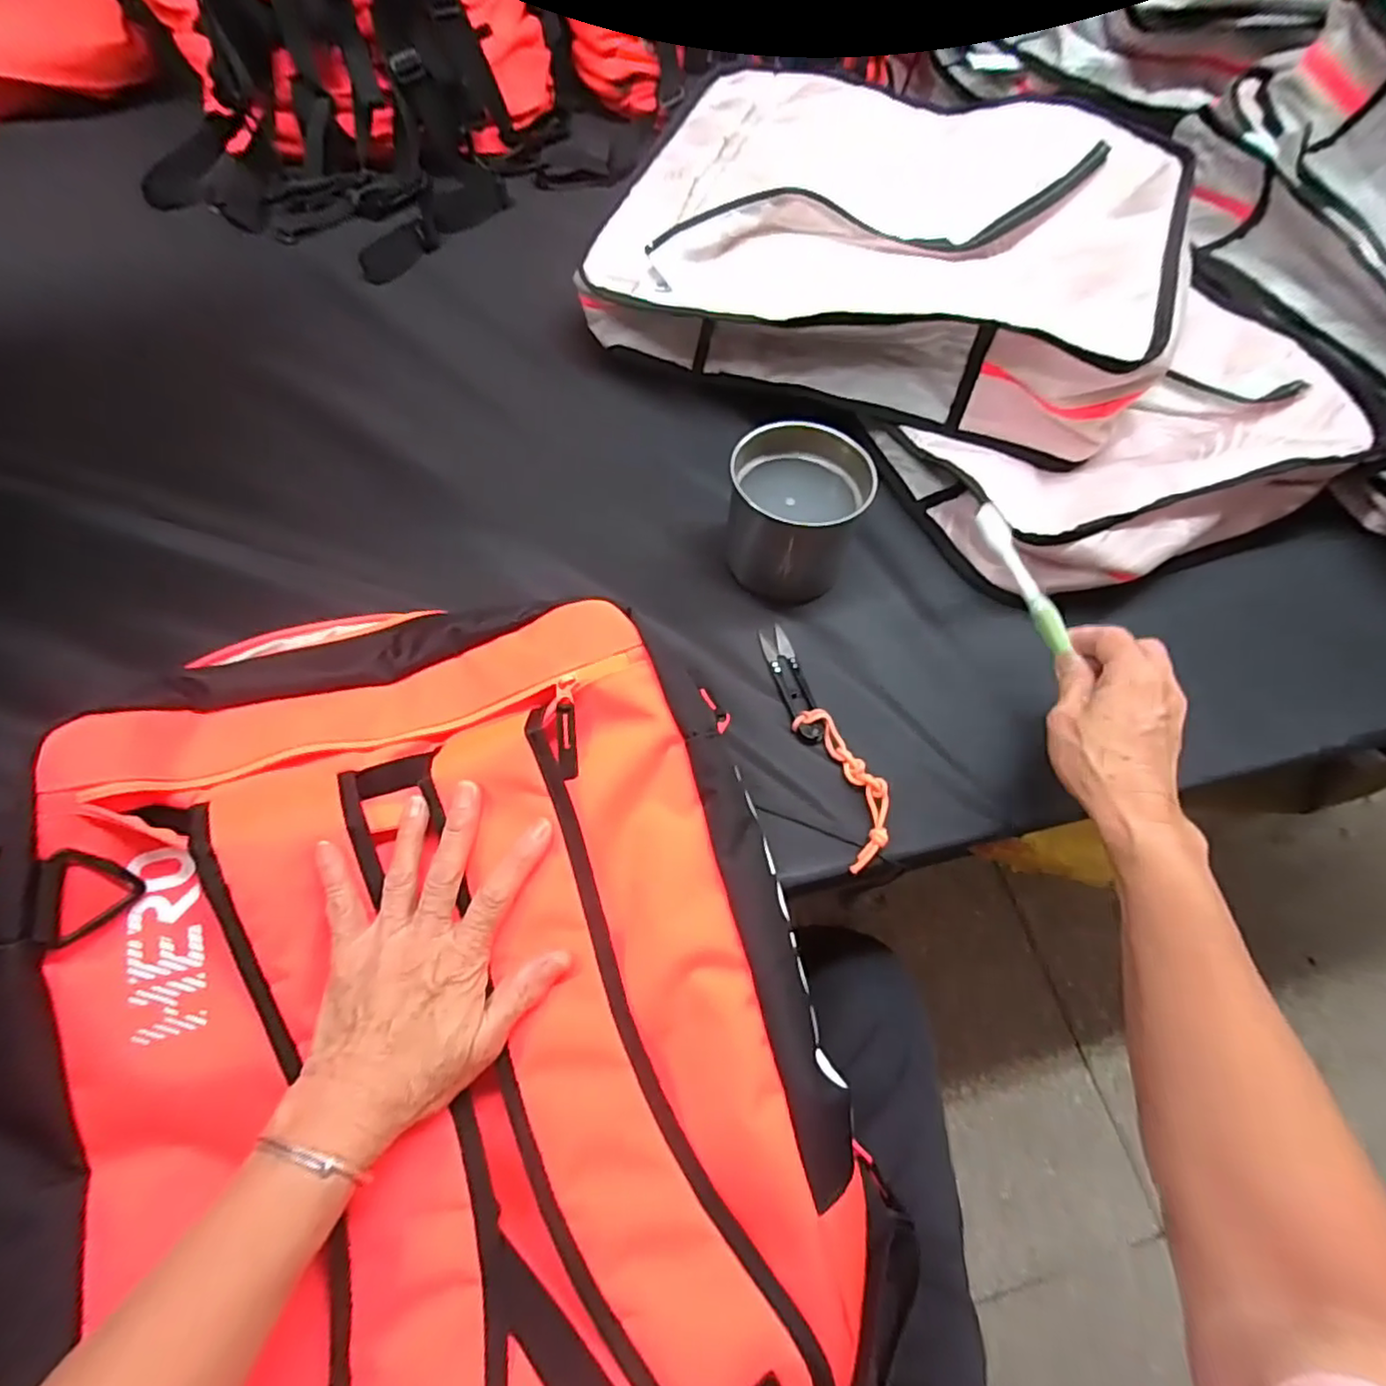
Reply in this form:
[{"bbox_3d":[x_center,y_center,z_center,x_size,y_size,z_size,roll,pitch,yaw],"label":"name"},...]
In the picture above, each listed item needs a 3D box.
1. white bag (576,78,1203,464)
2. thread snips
[{"bbox_3d":[0.176,-0.430,0.616,0.489,0.125,0.333,21,63,8],"label":"white bag"},{"bbox_3d":[0.092,0.028,0.450,0.036,0.018,0.186,-15,63,-11],"label":"thread snips"}]

